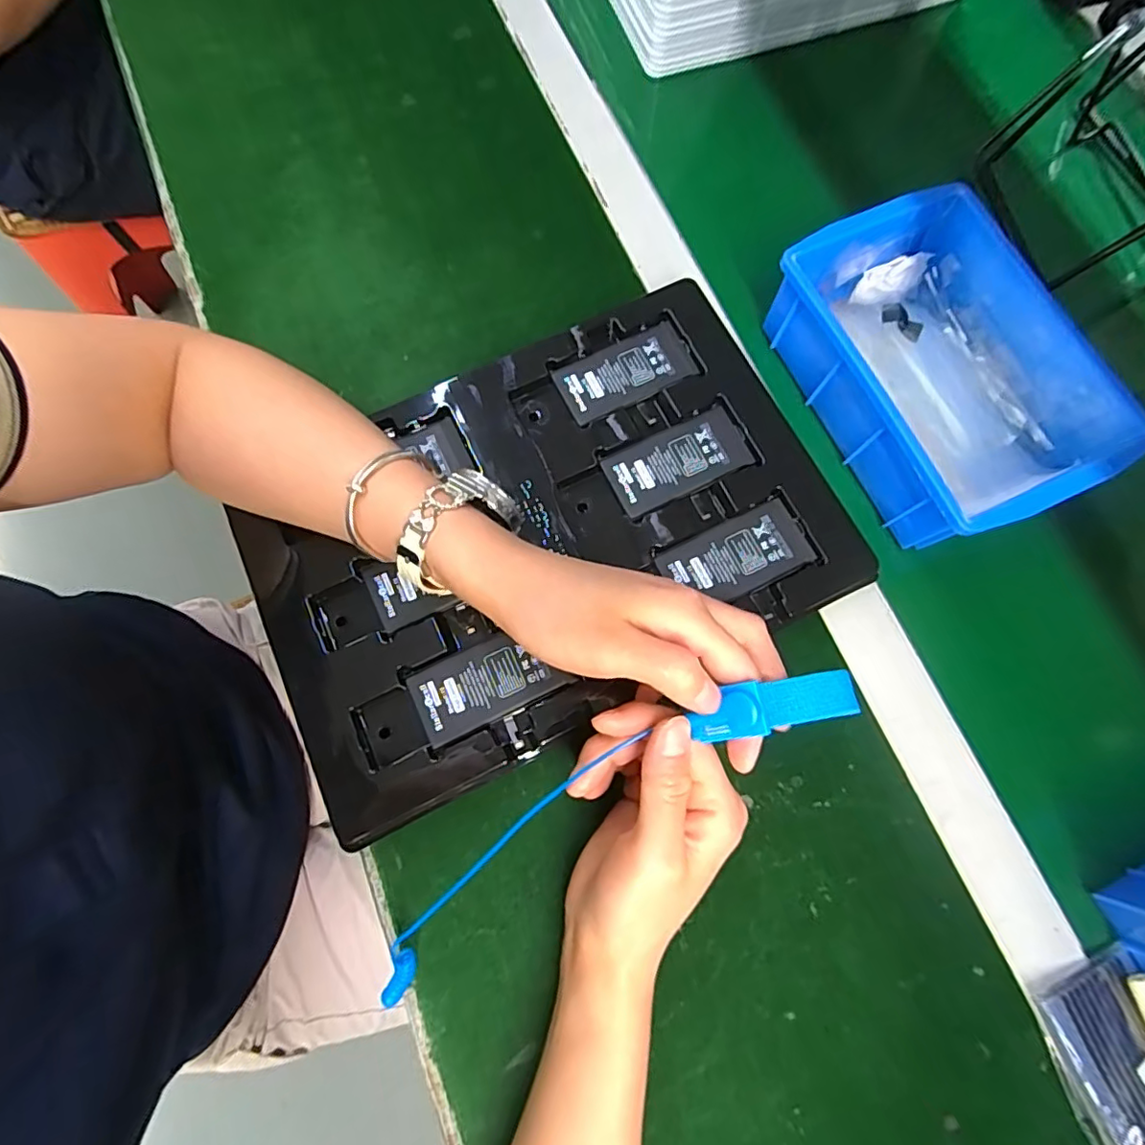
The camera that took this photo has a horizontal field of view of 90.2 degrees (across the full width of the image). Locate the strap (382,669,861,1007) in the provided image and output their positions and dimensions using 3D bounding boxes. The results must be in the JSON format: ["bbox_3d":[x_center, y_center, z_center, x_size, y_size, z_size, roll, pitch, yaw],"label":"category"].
[{"bbox_3d":[0.000,0.123,0.265,0.282,0.024,0.043,-37,78,11],"label":"strap"}]

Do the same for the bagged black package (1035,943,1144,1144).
[{"bbox_3d":[0.285,0.260,0.279,0.060,0.019,0.117,-24,77,-6],"label":"bagged black package"}]

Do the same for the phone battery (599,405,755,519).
[{"bbox_3d":[0.064,-0.068,0.351,0.085,0.004,0.043,-24,77,-6],"label":"phone battery"}]

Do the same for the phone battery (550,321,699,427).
[{"bbox_3d":[0.034,-0.128,0.367,0.085,0.004,0.042,-26,77,-6],"label":"phone battery"}]

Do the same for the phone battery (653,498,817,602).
[{"bbox_3d":[0.096,-0.009,0.334,0.084,0.004,0.043,-25,77,-6],"label":"phone battery"}]

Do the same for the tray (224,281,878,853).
[{"bbox_3d":[-0.020,-0.022,0.346,0.324,0.030,0.223,-26,77,-6],"label":"tray"}]

